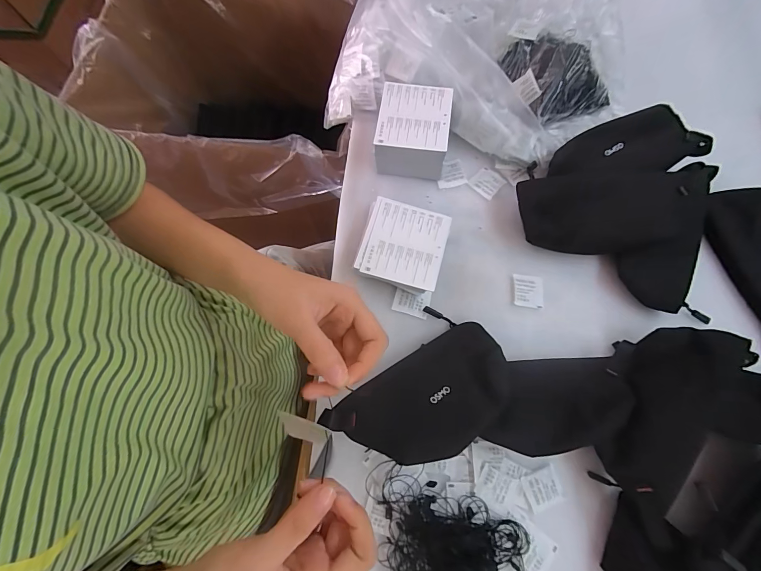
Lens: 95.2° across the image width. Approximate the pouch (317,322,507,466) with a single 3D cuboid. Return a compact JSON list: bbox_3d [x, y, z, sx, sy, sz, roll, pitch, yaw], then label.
[{"bbox_3d":[0.052,0.103,0.331,0.193,0.024,0.095,-30,57,-29],"label":"pouch"}]

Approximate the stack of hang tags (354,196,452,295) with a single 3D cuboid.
[{"bbox_3d":[0.027,-0.047,0.431,0.098,0.034,0.100,15,74,4],"label":"stack of hang tags"}]

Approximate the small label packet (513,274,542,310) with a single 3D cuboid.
[{"bbox_3d":[0.185,0.007,0.435,0.039,0.007,0.041,5,74,1],"label":"small label packet"}]

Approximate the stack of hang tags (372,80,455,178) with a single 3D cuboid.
[{"bbox_3d":[0.042,-0.201,0.464,0.089,0.067,0.108,8,74,2],"label":"stack of hang tags"}]

